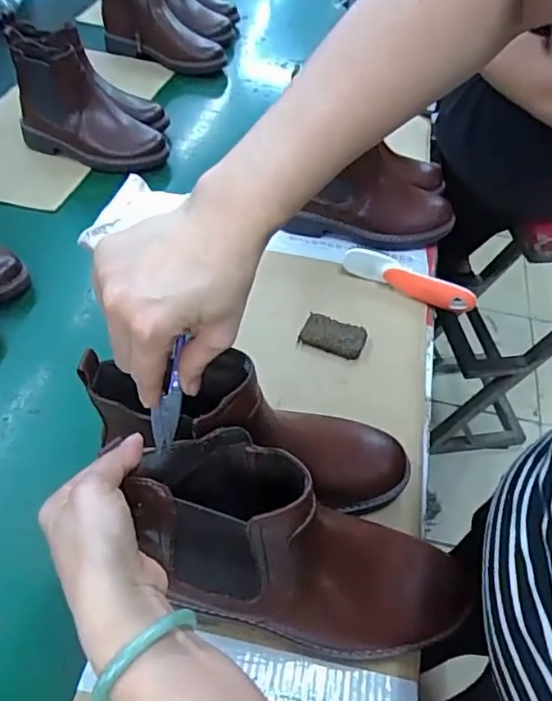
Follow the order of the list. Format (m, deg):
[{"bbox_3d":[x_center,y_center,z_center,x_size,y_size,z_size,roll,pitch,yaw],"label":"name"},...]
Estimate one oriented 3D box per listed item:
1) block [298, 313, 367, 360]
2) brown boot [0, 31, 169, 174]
[{"bbox_3d":[0.065,-0.016,0.636,0.071,0.014,0.042,19,51,11],"label":"block"},{"bbox_3d":[-0.279,-0.365,0.846,0.218,0.141,0.087,17,50,10],"label":"brown boot"}]

